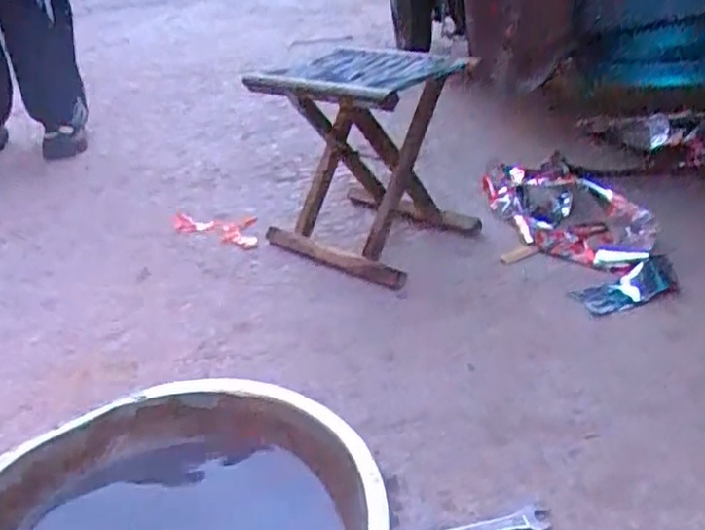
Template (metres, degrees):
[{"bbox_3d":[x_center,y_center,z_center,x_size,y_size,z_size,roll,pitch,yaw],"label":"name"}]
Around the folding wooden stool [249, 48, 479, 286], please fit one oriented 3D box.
[{"bbox_3d":[0.020,-0.165,1.048,0.282,0.299,0.211,20,39,40],"label":"folding wooden stool"}]

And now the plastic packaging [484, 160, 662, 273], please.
[{"bbox_3d":[0.350,-0.091,1.093,0.167,0.077,0.319,-21,31,-24],"label":"plastic packaging"}]

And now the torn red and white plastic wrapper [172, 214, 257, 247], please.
[{"bbox_3d":[-0.251,-0.061,1.200,0.188,0.025,0.073,5,30,20],"label":"torn red and white plastic wrapper"}]

